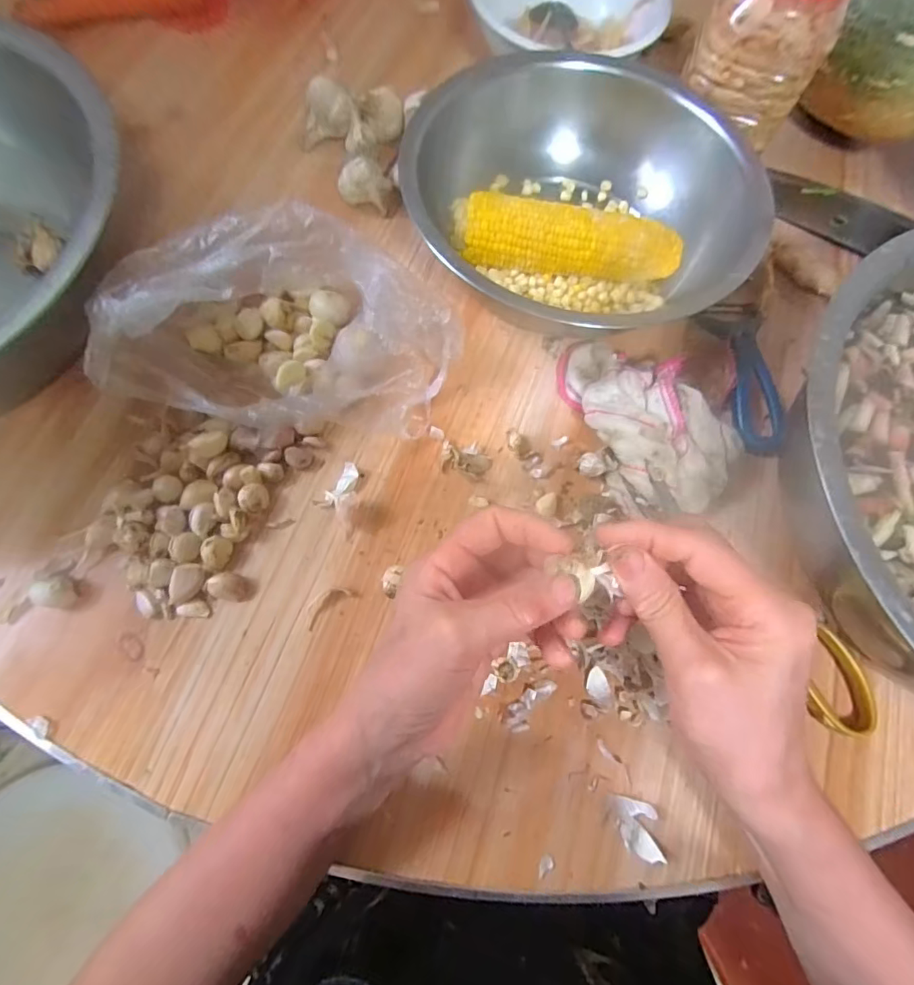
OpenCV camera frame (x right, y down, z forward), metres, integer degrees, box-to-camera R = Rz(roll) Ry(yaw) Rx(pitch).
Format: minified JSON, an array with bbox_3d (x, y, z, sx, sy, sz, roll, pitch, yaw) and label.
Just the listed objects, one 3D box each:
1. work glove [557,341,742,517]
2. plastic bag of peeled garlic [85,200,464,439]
[{"bbox_3d":[0.144,-0.061,0.377,0.090,0.047,0.153,-17,72,-8],"label":"work glove"},{"bbox_3d":[-0.123,-0.116,0.359,0.237,0.091,0.125,-2,70,-3],"label":"plastic bag of peeled garlic"}]

